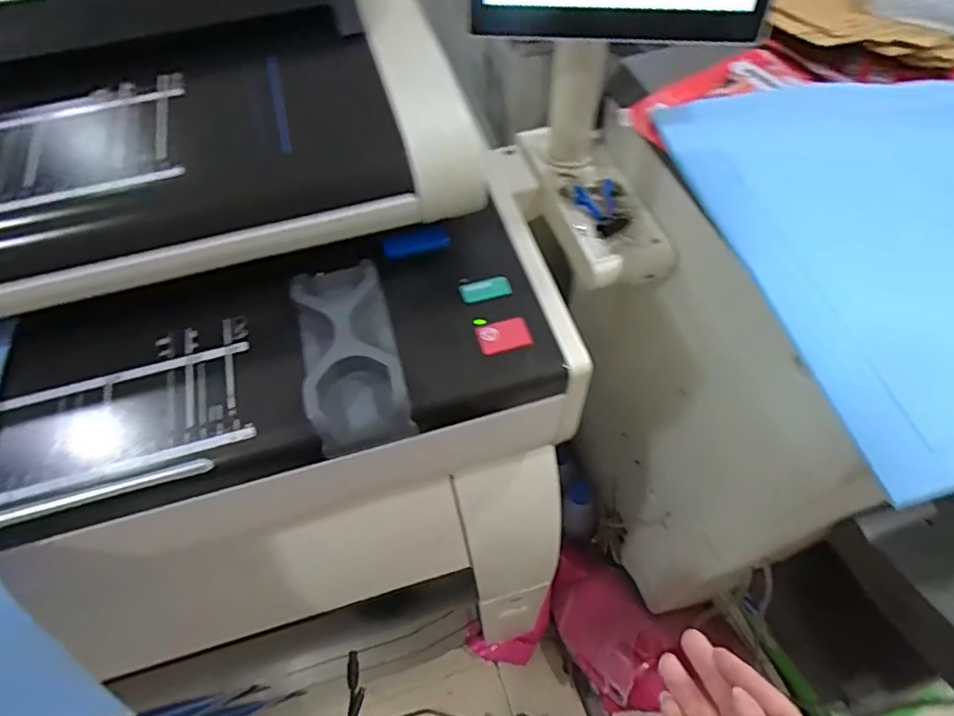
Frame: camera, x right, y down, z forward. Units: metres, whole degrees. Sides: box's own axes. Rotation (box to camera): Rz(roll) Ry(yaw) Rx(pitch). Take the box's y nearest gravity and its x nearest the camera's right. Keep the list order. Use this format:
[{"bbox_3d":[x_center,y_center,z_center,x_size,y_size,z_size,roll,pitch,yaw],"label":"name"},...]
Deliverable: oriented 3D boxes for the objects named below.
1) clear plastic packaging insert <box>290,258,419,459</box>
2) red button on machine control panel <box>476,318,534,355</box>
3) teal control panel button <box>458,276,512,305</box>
[{"bbox_3d":[-0.087,-0.010,0.381,0.062,0.032,0.143,-15,58,-7],"label":"clear plastic packaging insert"},{"bbox_3d":[0.018,-0.016,0.382,0.035,0.004,0.025,-14,58,-7],"label":"red button on machine control panel"},{"bbox_3d":[0.006,-0.049,0.405,0.036,0.005,0.018,-9,58,-3],"label":"teal control panel button"}]

